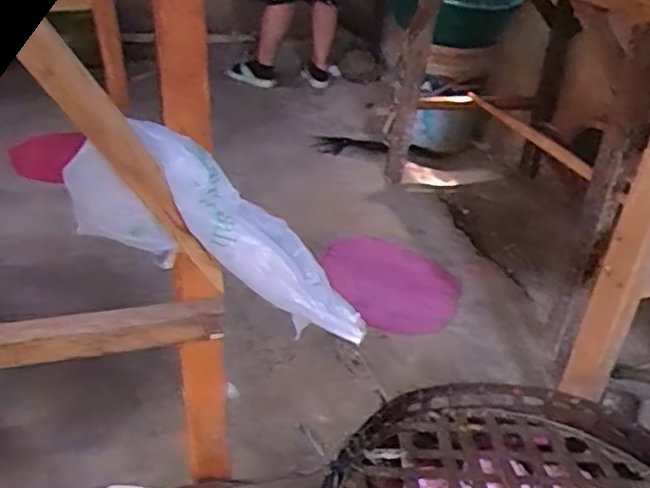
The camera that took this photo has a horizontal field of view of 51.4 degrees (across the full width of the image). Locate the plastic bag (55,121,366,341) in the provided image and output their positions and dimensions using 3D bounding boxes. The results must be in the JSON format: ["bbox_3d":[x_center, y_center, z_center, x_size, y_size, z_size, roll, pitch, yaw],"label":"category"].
[{"bbox_3d":[-0.084,-0.001,0.563,0.260,0.117,0.067,31,32,-1],"label":"plastic bag"}]

